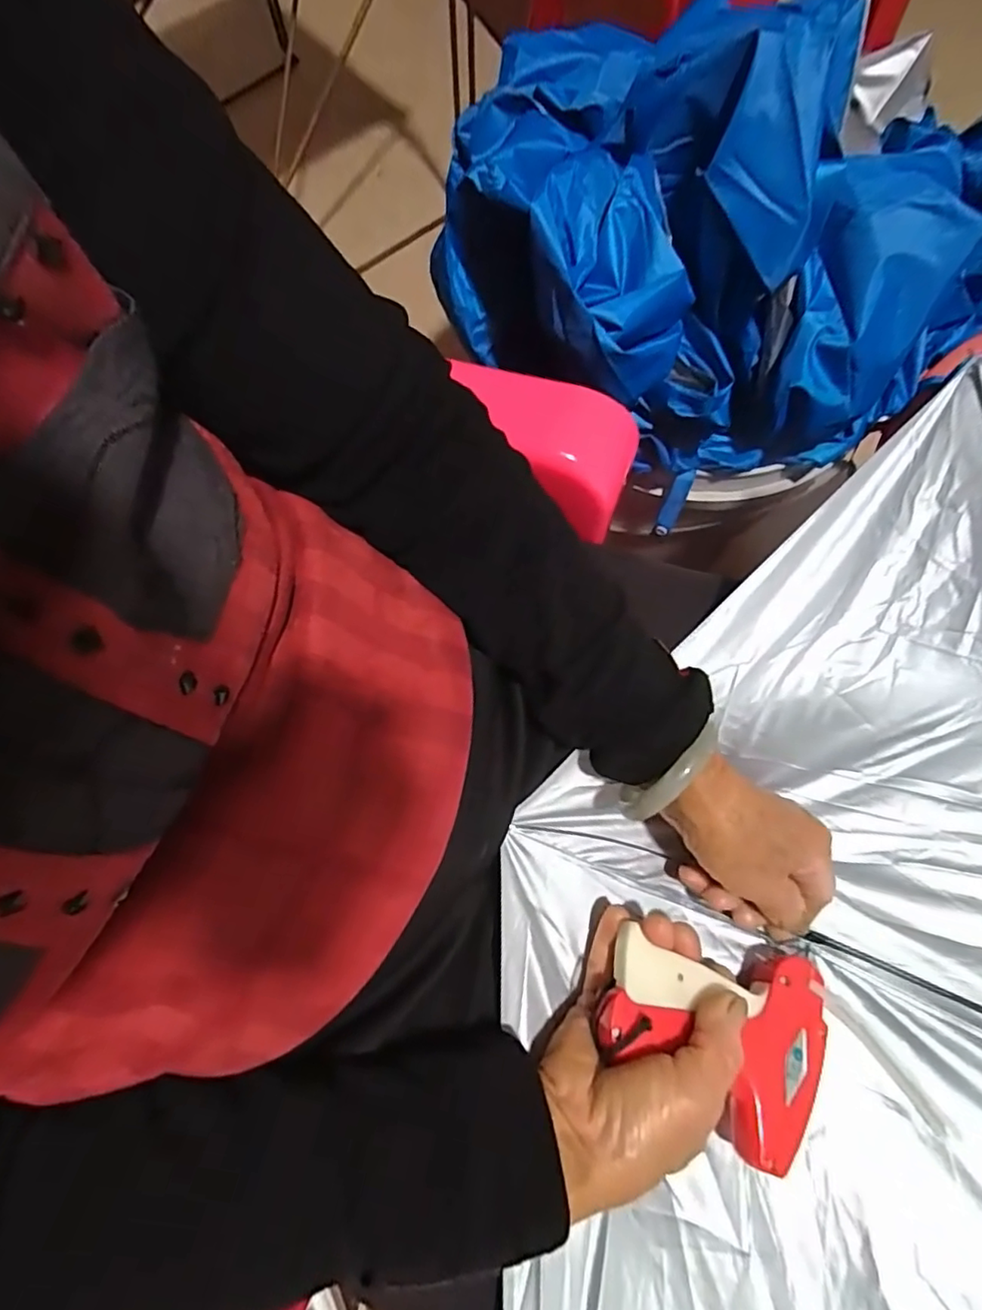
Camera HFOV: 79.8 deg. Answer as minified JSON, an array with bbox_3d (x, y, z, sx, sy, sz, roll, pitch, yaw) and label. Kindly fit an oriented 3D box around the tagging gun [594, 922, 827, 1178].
[{"bbox_3d":[0.115,0.203,0.306,0.121,0.028,0.093,15,61,-7],"label":"tagging gun"}]

